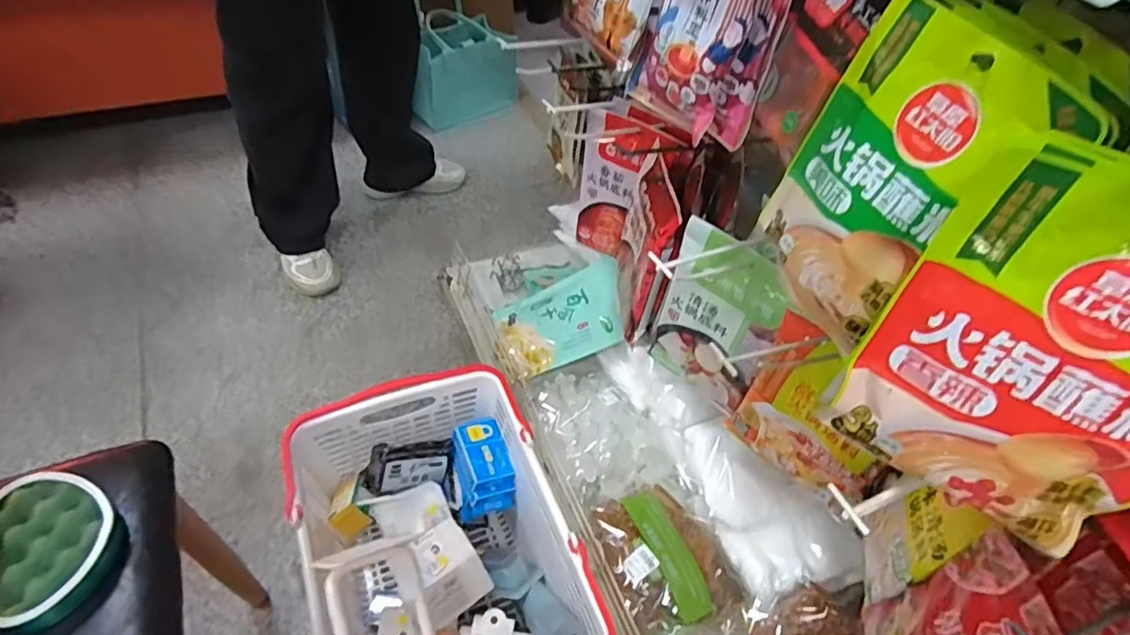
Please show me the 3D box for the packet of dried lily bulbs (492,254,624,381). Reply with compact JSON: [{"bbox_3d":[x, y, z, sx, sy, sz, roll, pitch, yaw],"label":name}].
[{"bbox_3d":[0.000,0.002,0.950,0.206,0.025,0.137,-27,66,6],"label":"packet of dried lily bulbs"}]

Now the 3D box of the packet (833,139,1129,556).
[{"bbox_3d":[0.253,0.027,0.315,0.162,0.196,0.021,30,37,17],"label":"packet"}]

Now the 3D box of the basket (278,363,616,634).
[{"bbox_3d":[-0.171,0.328,0.850,0.330,0.224,0.442,-12,52,-16],"label":"basket"}]

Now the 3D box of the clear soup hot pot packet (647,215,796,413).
[{"bbox_3d":[0.172,0.005,0.699,0.134,0.223,0.035,36,55,22],"label":"clear soup hot pot packet"}]

